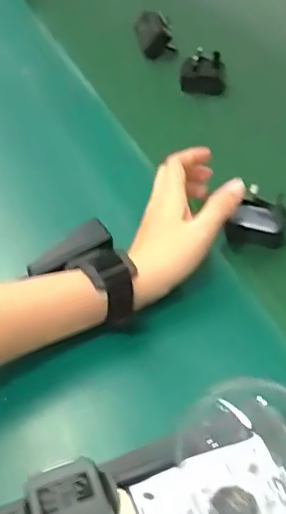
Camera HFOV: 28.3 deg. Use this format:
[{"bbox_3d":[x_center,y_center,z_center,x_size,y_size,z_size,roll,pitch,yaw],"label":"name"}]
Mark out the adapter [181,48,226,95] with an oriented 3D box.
[{"bbox_3d":[0.069,-0.218,0.667,0.051,0.046,0.035,-4,47,-2],"label":"adapter"}]

